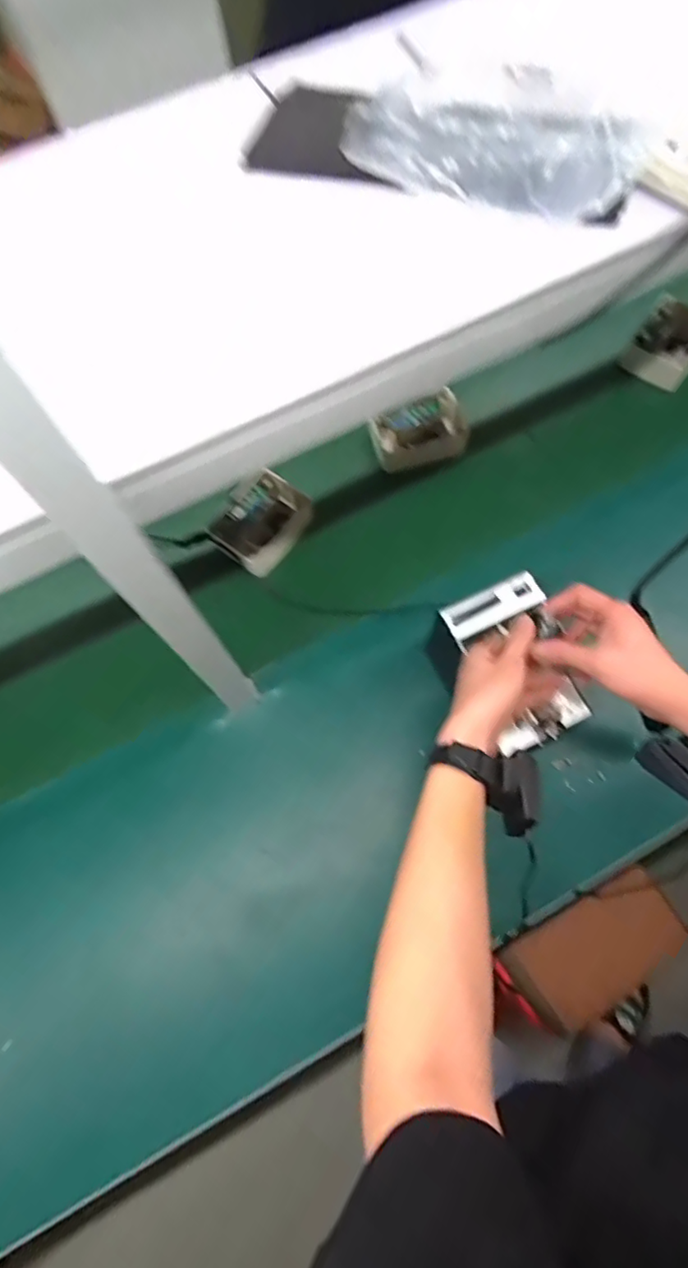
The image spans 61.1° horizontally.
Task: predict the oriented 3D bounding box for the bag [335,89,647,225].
[{"bbox_3d":[0.119,-0.383,0.461,0.220,0.056,0.086,23,71,12],"label":"bag"}]

